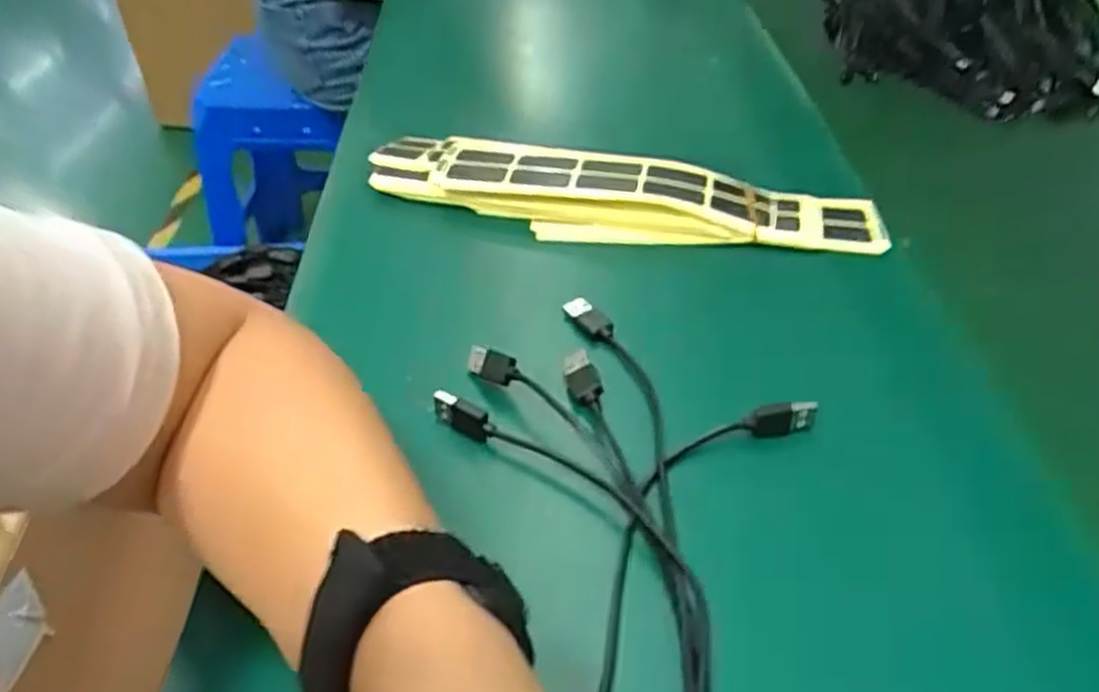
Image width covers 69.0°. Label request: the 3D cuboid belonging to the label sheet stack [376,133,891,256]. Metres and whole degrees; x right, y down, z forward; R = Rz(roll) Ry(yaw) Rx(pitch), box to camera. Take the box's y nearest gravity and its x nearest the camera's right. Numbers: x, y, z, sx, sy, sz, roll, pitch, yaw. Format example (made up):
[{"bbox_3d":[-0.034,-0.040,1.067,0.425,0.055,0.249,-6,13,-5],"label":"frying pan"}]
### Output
[{"bbox_3d":[0.041,-0.093,0.487,0.310,0.027,0.066,9,42,10],"label":"label sheet stack"}]

